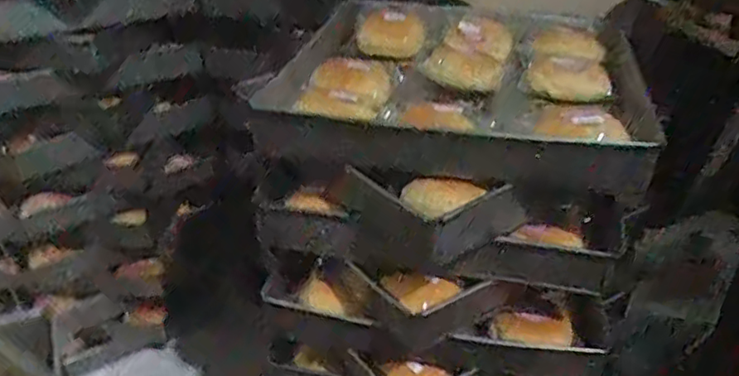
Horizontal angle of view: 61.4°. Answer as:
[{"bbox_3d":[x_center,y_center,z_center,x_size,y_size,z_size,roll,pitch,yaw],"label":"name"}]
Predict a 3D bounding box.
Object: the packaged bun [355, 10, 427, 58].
[{"bbox_3d":[0.032,-0.226,0.909,0.096,0.050,0.083,4,31,4],"label":"packaged bun"}]

